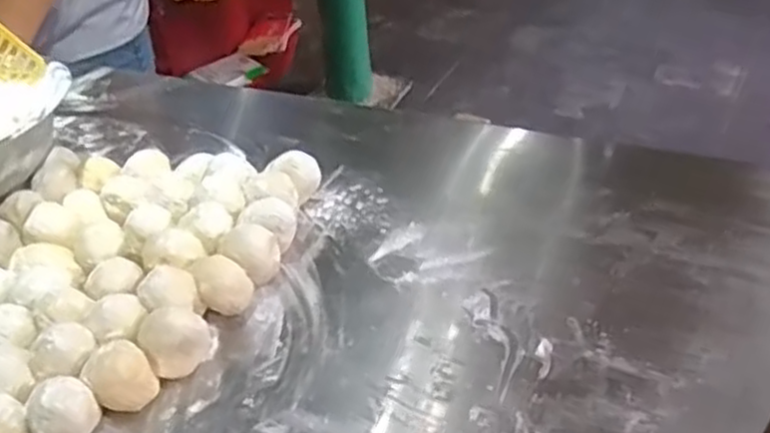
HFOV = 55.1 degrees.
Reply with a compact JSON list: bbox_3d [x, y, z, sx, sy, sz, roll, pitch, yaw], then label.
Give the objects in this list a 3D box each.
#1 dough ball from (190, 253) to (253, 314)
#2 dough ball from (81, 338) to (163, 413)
[{"bbox_3d":[-0.147,0.060,0.662,0.046,0.052,0.049,-23,43,-20],"label":"dough ball"},{"bbox_3d":[-0.211,0.126,0.588,0.048,0.053,0.049,-3,40,2],"label":"dough ball"}]

